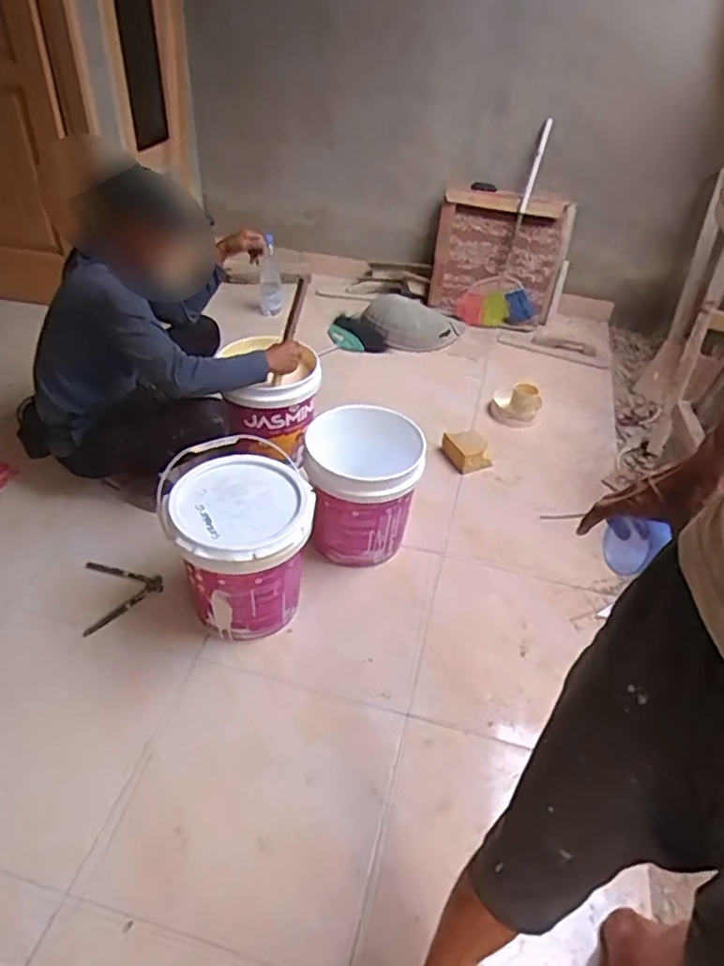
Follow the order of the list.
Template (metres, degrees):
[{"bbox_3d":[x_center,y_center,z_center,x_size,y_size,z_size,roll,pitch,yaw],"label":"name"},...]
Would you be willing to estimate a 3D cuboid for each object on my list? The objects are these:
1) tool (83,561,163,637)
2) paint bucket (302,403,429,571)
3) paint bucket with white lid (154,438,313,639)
[{"bbox_3d":[-0.603,0.272,1.626,0.186,0.010,0.239,-7,44,-13],"label":"tool"},{"bbox_3d":[-0.001,0.012,1.735,0.301,0.356,0.298,2,40,-2],"label":"paint bucket"},{"bbox_3d":[-0.291,0.144,1.535,0.311,0.377,0.349,-10,42,-15],"label":"paint bucket with white lid"}]

